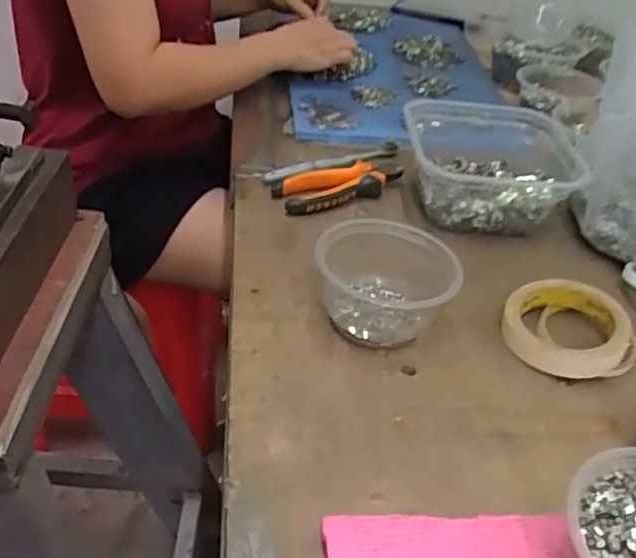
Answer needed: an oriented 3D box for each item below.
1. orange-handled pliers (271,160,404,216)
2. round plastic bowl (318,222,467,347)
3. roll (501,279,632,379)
[{"bbox_3d":[0.027,-0.100,0.708,0.146,0.023,0.055,-15,42,-23],"label":"orange-handled pliers"},{"bbox_3d":[0.054,0.006,0.549,0.114,0.065,0.103,6,38,-1],"label":"round plastic bowl"},{"bbox_3d":[0.205,0.039,0.556,0.094,0.035,0.100,9,38,6],"label":"roll"}]

